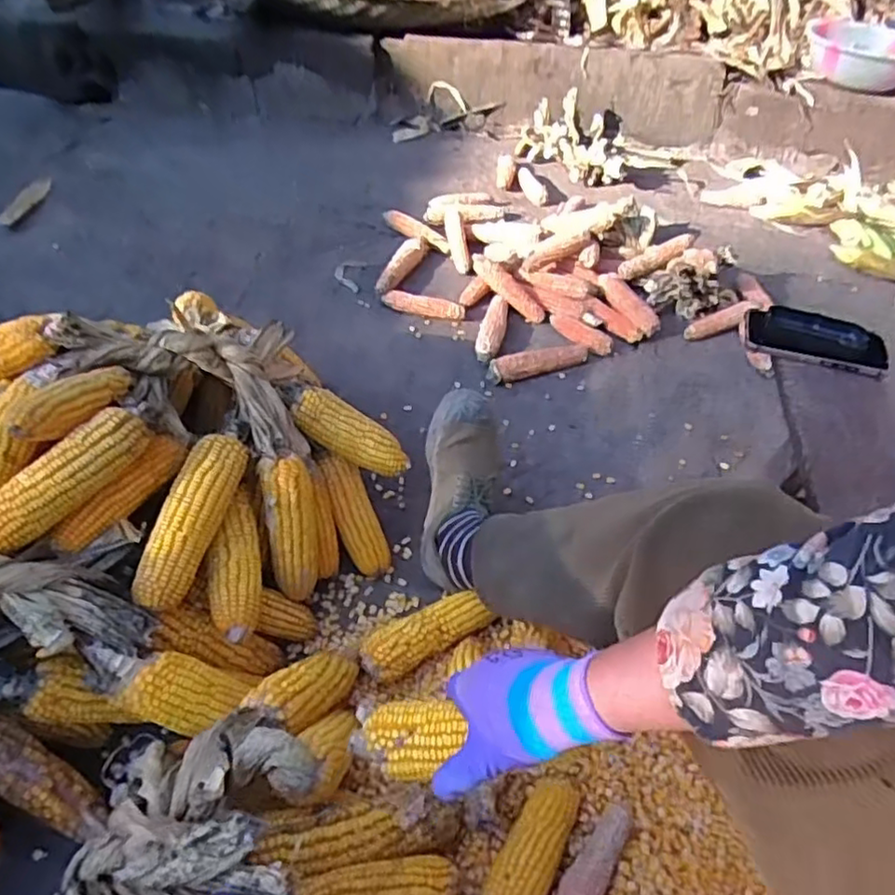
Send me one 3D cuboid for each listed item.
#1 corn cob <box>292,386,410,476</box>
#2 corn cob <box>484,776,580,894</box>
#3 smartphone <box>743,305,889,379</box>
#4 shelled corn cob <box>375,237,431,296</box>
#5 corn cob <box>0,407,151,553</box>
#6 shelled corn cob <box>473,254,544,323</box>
[{"bbox_3d":[-0.117,-0.016,0.808,0.158,0.051,0.045,33,43,-18],"label":"corn cob"},{"bbox_3d":[0.076,0.358,0.586,0.048,0.037,0.149,27,51,19],"label":"corn cob"},{"bbox_3d":[0.437,-0.128,0.782,0.159,0.013,0.058,15,91,13],"label":"smartphone"},{"bbox_3d":[-0.095,-0.377,1.355,0.055,0.042,0.213,20,48,17],"label":"shelled corn cob"},{"bbox_3d":[-0.359,0.031,0.617,0.041,0.051,0.175,34,66,28],"label":"corn cob"},{"bbox_3d":[0.117,-0.311,1.274,0.178,0.035,0.042,43,54,4],"label":"shelled corn cob"}]

